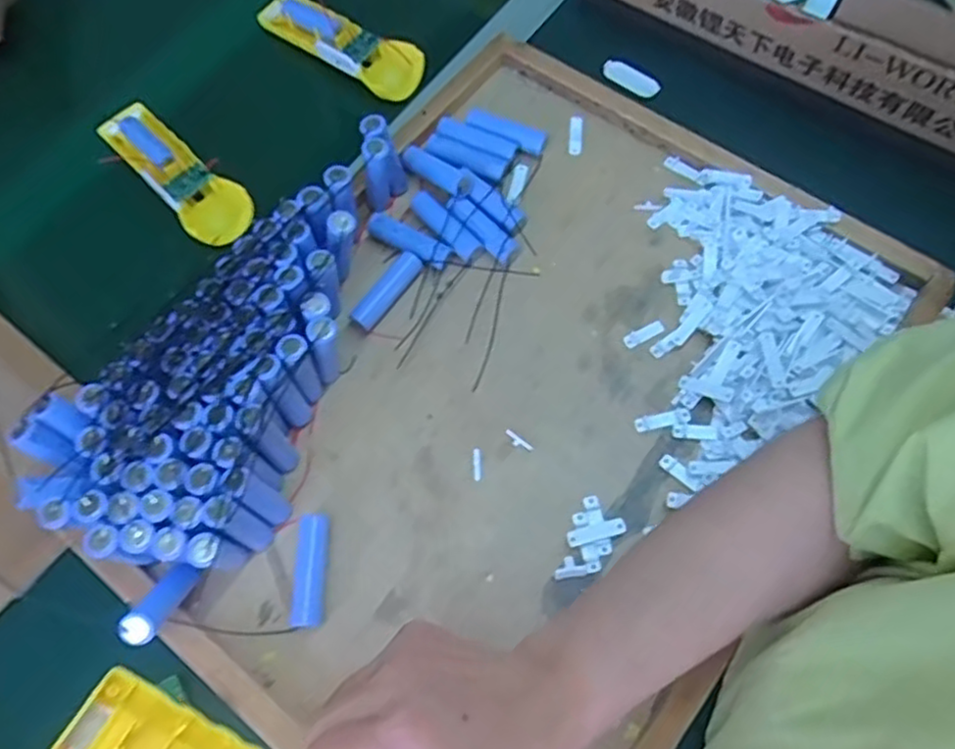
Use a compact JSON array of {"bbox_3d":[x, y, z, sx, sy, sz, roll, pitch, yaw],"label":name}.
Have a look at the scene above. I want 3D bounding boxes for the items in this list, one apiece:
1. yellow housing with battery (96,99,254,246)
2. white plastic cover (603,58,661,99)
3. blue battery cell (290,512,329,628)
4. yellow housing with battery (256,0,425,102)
[{"bbox_3d":[-0.242,-0.165,0.549,0.051,0.030,0.148,-41,73,-15],"label":"yellow housing with battery"},{"bbox_3d":[0.129,-0.249,0.573,0.052,0.016,0.013,36,72,14],"label":"white plastic cover"},{"bbox_3d":[-0.102,0.118,0.417,0.019,0.016,0.067,-1,68,0],"label":"blue battery cell"},{"bbox_3d":[-0.117,-0.289,0.587,0.157,0.022,0.053,37,72,14],"label":"yellow housing with battery"}]

